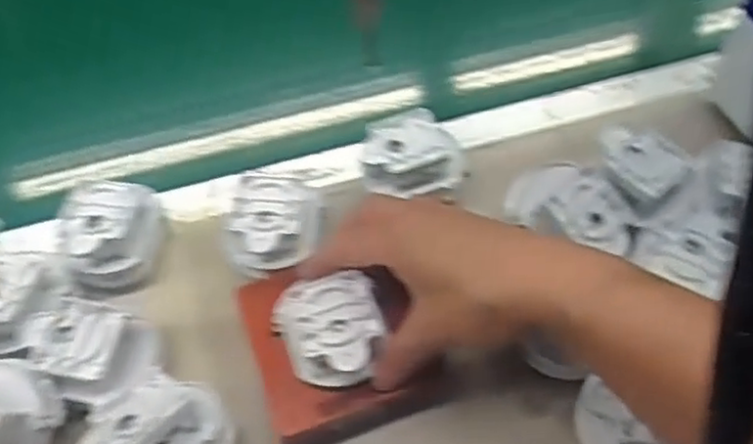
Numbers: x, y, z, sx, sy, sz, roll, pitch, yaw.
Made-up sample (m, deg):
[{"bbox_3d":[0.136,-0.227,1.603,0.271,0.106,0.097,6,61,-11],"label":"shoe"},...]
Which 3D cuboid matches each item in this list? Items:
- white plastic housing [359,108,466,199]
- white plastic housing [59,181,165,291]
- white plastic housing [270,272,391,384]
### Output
[{"bbox_3d":[0.024,-0.044,0.473,0.067,0.033,0.054,1,57,4],"label":"white plastic housing"},{"bbox_3d":[-0.171,0.010,0.452,0.052,0.045,0.057,-2,57,2],"label":"white plastic housing"},{"bbox_3d":[-0.024,0.060,0.390,0.057,0.024,0.058,-18,58,-9],"label":"white plastic housing"}]

